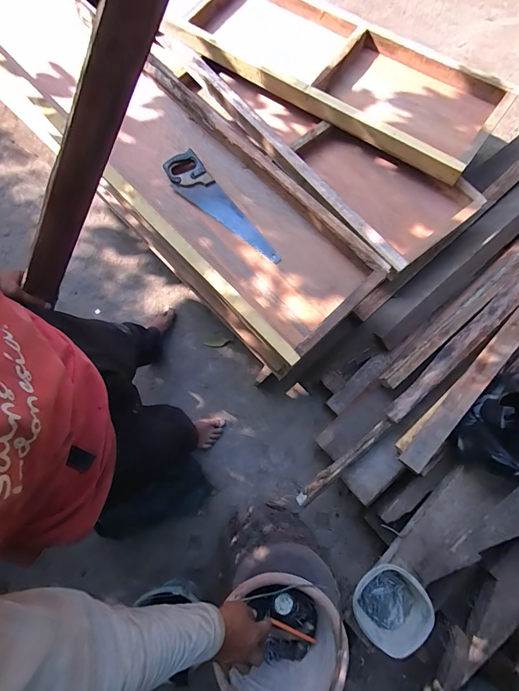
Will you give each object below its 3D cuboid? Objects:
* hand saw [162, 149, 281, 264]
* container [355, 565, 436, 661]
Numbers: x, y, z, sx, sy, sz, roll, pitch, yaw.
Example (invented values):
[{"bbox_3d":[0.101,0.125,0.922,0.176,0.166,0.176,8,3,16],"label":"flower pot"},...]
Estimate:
[{"bbox_3d":[-0.130,-0.427,1.075,0.116,0.021,0.483,-40,85,13],"label":"hand saw"},{"bbox_3d":[0.337,0.663,0.843,0.178,0.079,0.160,-40,77,-10],"label":"container"}]

